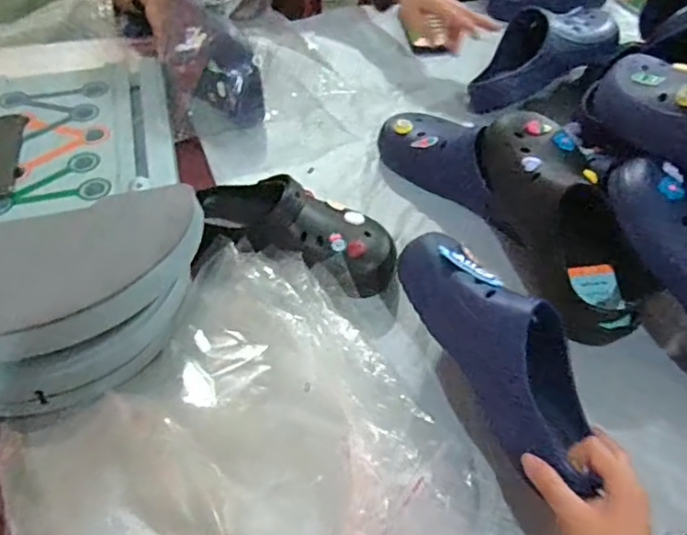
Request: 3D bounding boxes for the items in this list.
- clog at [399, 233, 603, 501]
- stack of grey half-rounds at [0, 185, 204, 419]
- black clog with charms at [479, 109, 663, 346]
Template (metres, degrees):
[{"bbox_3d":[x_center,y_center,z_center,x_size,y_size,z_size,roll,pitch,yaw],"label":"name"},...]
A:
[{"bbox_3d":[0.142,0.060,0.499,0.101,0.088,0.234,-24,65,-20],"label":"clog"},{"bbox_3d":[-0.291,0.042,0.554,0.312,0.111,0.169,-13,51,-12],"label":"stack of grey half-rounds"},{"bbox_3d":[0.238,-0.052,0.625,0.110,0.097,0.277,-20,78,-17],"label":"black clog with charms"}]

